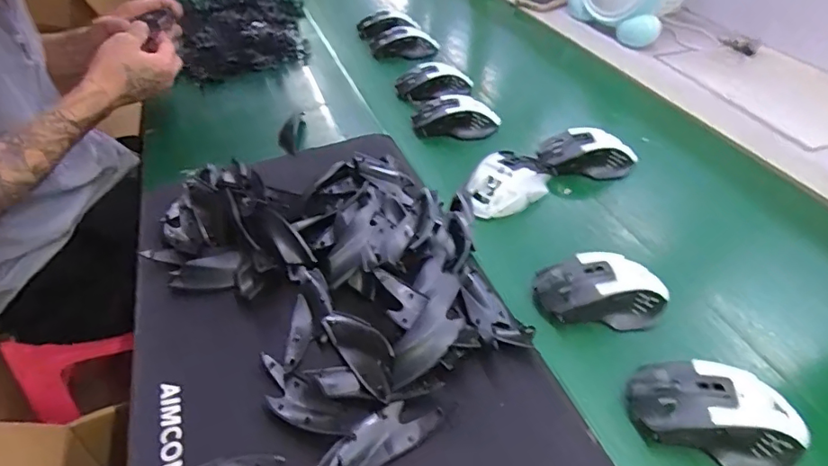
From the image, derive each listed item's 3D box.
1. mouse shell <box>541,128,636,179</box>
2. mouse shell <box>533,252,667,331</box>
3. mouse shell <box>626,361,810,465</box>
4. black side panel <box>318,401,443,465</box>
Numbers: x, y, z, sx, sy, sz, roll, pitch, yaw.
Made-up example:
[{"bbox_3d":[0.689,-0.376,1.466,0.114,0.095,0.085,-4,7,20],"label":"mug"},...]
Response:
[{"bbox_3d":[0.207,-0.096,0.628,0.110,0.037,0.053,-3,41,-2],"label":"mouse shell"},{"bbox_3d":[0.165,0.049,0.456,0.112,0.040,0.061,-4,41,-3],"label":"mouse shell"},{"bbox_3d":[0.213,0.129,0.369,0.115,0.050,0.063,7,41,9],"label":"mouse shell"},{"bbox_3d":[-0.024,0.142,0.363,0.087,0.014,0.033,-22,45,-22],"label":"black side panel"}]

